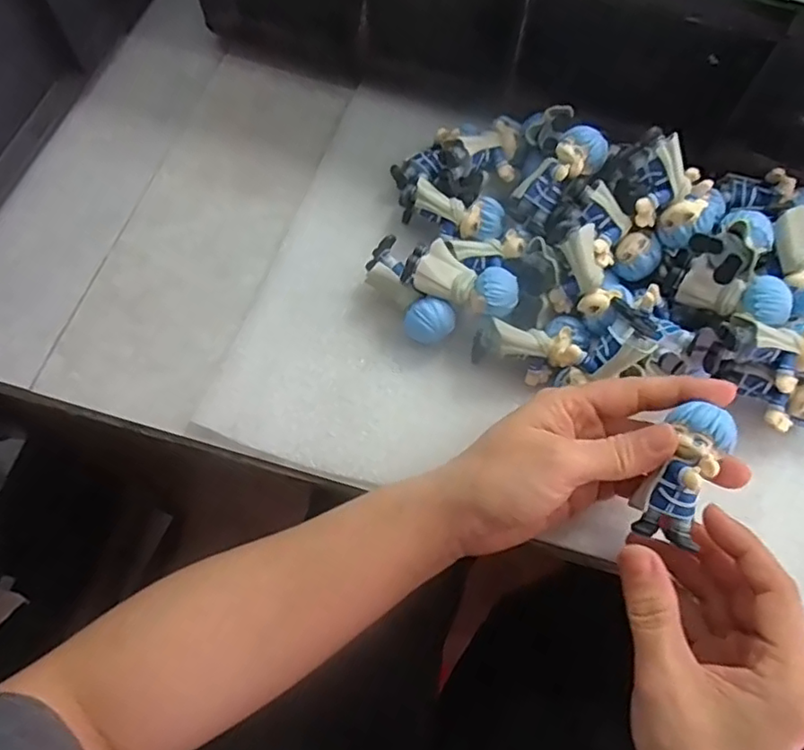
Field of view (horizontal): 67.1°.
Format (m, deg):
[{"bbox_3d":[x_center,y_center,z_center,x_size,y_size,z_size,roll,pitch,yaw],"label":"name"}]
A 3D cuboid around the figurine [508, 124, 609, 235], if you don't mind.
[{"bbox_3d":[0.086,-0.110,0.338,0.025,0.022,0.062,47,114,14],"label":"figurine"}]

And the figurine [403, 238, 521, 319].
[{"bbox_3d":[0.033,-0.051,0.330,0.061,0.021,0.027,17,67,7],"label":"figurine"}]

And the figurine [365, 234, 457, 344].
[{"bbox_3d":[0.003,-0.044,0.346,0.025,0.028,0.063,-34,71,-14],"label":"figurine"}]

